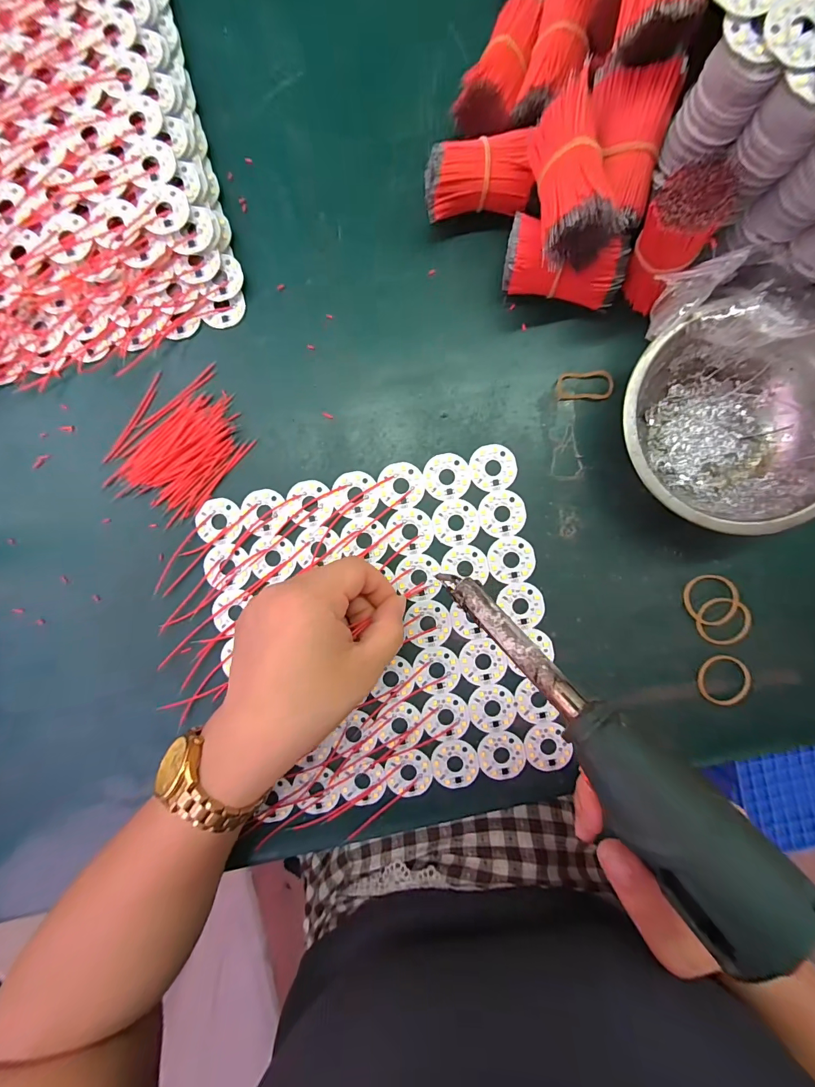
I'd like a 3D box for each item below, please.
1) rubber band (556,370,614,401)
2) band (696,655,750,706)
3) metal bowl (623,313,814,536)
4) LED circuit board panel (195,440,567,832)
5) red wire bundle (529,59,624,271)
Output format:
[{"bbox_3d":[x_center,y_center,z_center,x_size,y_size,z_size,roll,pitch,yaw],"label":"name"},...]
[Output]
[{"bbox_3d":[0.116,-0.103,0.252,0.036,0.004,0.018,-2,89,2],"label":"rubber band"},{"bbox_3d":[0.205,0.089,0.248,0.031,0.004,0.032,0,89,2],"label":"band"},{"bbox_3d":[0.187,-0.064,0.230,0.124,0.043,0.113,0,89,2],"label":"metal bowl"},{"bbox_3d":[-0.015,0.059,0.253,0.210,0.004,0.210,-11,89,1],"label":"LED circuit board panel"},{"bbox_3d":[0.088,-0.193,0.202,0.038,0.030,0.073,-7,89,1],"label":"red wire bundle"}]

